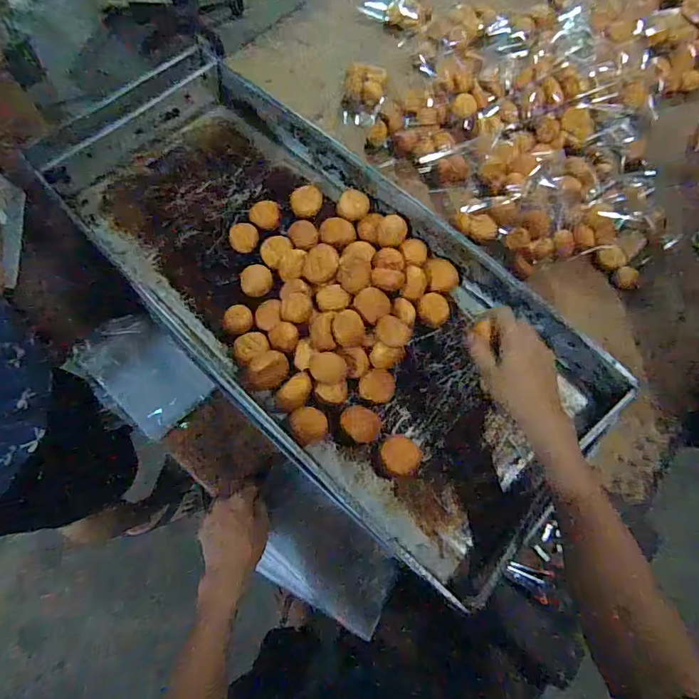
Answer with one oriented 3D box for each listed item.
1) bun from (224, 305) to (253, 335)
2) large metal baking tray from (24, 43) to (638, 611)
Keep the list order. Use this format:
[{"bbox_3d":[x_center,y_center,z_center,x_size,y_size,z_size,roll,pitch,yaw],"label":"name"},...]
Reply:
[{"bbox_3d":[-0.159,-0.041,0.656,0.040,0.023,0.041,0,67,1],"label":"bun"},{"bbox_3d":[-0.067,-0.104,0.681,0.911,0.088,0.389,42,74,16],"label":"large metal baking tray"}]

